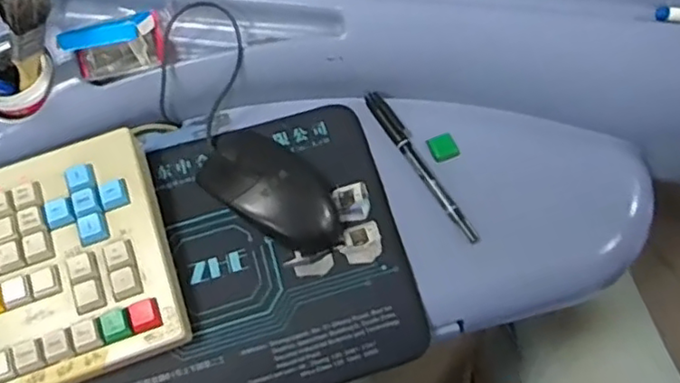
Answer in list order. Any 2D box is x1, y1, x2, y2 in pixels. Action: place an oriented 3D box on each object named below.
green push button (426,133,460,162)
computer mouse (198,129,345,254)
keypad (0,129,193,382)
[{"bbox_3d":[0.080,-0.034,0.489,0.020,0.008,0.019,-21,66,-8],"label":"green push button"},{"bbox_3d":[-0.049,-0.006,0.457,0.119,0.035,0.062,31,69,14],"label":"computer mouse"},{"bbox_3d":[-0.200,0.051,0.429,0.160,0.030,0.157,-19,66,-8],"label":"keypad"}]

